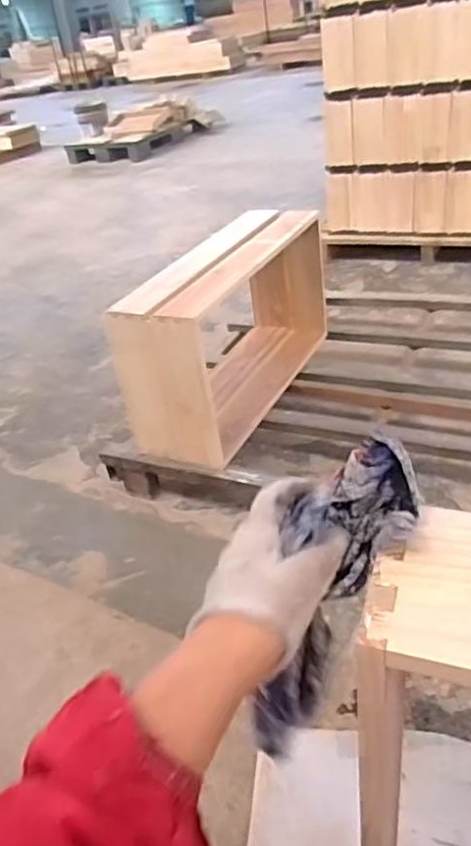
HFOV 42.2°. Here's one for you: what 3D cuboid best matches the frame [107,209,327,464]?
[{"bbox_3d":[-0.007,-0.260,1.607,0.259,0.401,0.759,7,38,24],"label":"frame"}]

